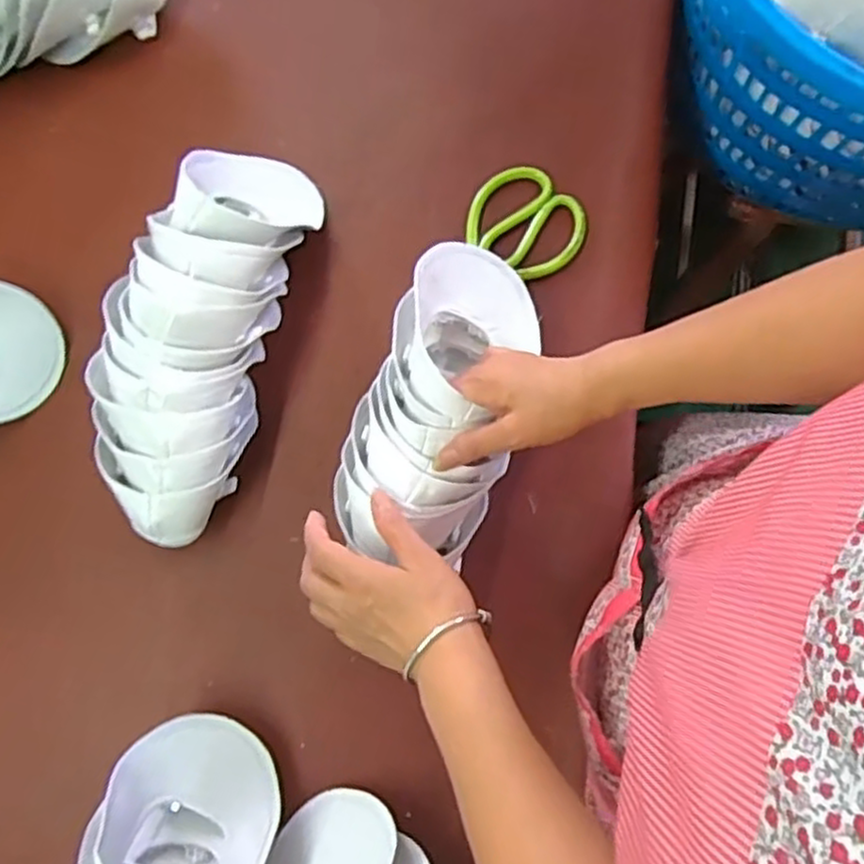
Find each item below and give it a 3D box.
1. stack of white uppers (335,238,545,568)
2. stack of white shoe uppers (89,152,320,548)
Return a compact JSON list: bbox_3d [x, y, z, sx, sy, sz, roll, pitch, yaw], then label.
[{"bbox_3d":[0.010,-0.021,0.589,0.120,0.082,0.262,19,74,4],"label":"stack of white uppers"},{"bbox_3d":[-0.192,-0.092,0.611,0.118,0.106,0.343,15,79,3],"label":"stack of white shoe uppers"}]

